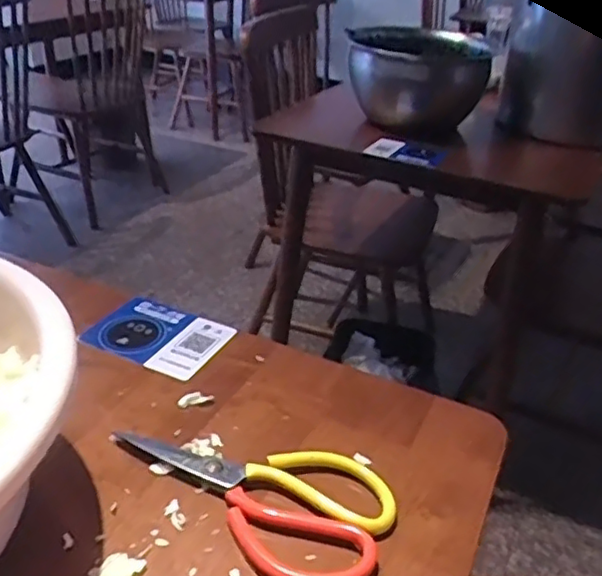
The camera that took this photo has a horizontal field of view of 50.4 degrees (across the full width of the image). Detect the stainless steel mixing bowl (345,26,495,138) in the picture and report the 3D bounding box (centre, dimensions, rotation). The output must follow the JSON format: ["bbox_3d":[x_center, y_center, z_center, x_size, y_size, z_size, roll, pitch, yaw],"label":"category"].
[{"bbox_3d":[0.231,-0.422,1.283,0.267,0.169,0.334,8,29,5],"label":"stainless steel mixing bowl"}]

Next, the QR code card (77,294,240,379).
[{"bbox_3d":[-0.142,0.045,0.621,0.139,0.010,0.097,18,34,26],"label":"QR code card"}]

